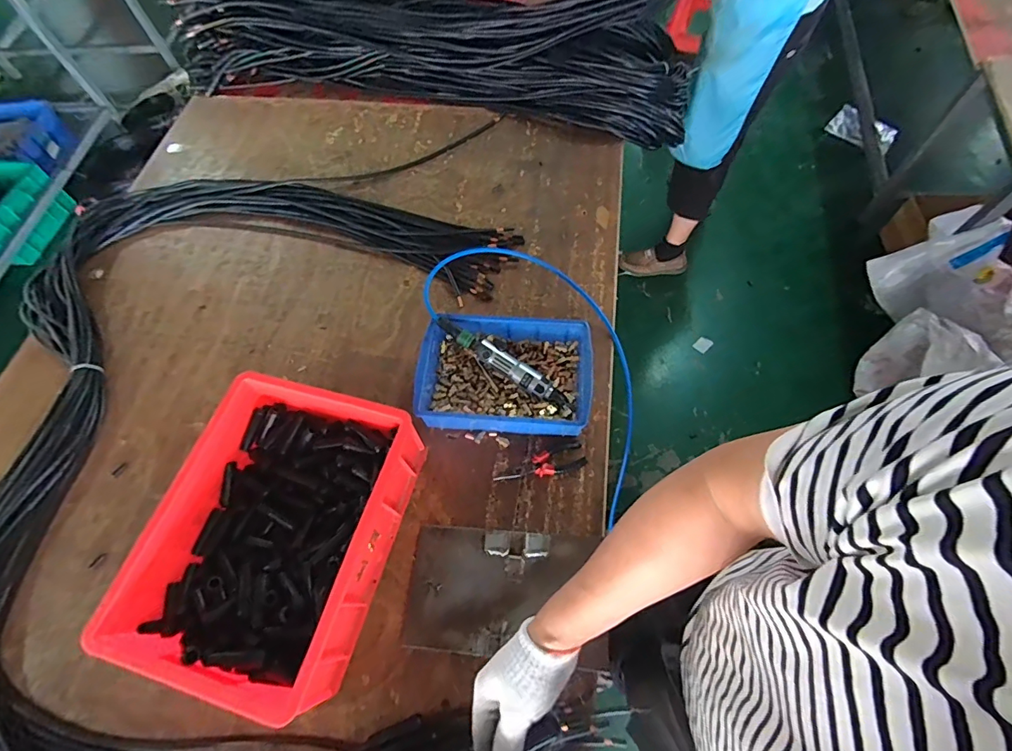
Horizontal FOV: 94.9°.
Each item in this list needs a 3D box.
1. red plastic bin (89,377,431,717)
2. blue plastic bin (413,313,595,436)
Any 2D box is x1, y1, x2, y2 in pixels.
[{"bbox_3d":[-0.349,0.226,0.710,0.317,0.143,0.403,13,66,9],"label":"red plastic bin"},{"bbox_3d":[0.002,-0.003,0.848,0.301,0.075,0.210,4,65,5],"label":"blue plastic bin"}]

